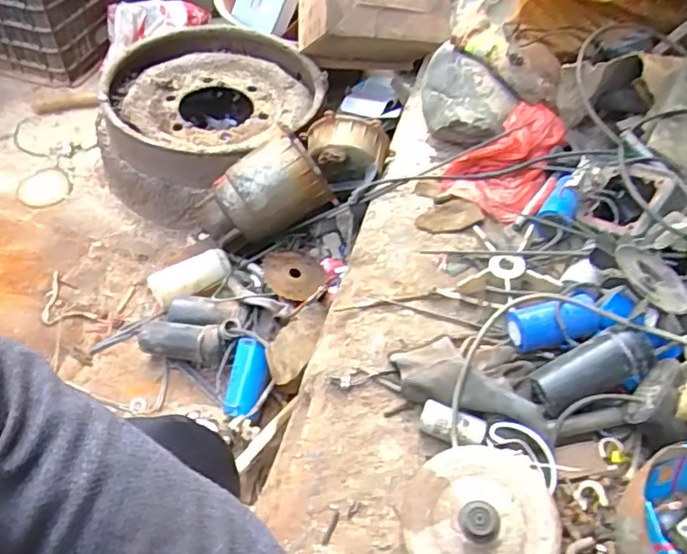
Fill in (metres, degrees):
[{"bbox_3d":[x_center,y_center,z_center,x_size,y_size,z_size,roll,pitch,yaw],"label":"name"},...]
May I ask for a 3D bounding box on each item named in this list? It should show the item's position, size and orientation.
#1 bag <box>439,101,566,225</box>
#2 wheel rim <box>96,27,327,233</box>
[{"bbox_3d":[0.246,-0.175,0.890,0.139,0.086,0.188,33,53,21],"label":"bag"},{"bbox_3d":[-0.255,-0.285,1.122,0.383,0.175,0.398,3,49,-4],"label":"wheel rim"}]

